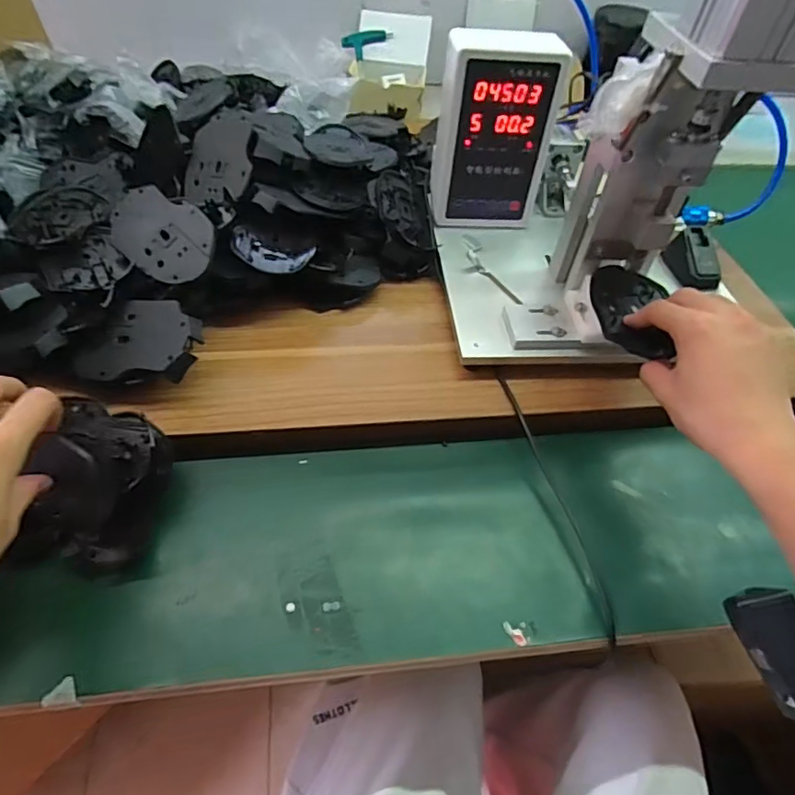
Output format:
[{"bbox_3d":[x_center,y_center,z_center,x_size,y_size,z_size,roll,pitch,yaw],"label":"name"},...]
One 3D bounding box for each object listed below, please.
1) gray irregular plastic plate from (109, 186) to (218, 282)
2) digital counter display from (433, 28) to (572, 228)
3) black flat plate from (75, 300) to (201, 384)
[{"bbox_3d":[-0.214,-0.151,0.492,0.113,0.007,0.071,39,83,14],"label":"gray irregular plastic plate"},{"bbox_3d":[0.097,-0.270,0.559,0.111,0.176,0.053,2,51,-4],"label":"digital counter display"},{"bbox_3d":[-0.209,-0.047,0.446,0.094,0.013,0.073,-1,65,8],"label":"black flat plate"}]

